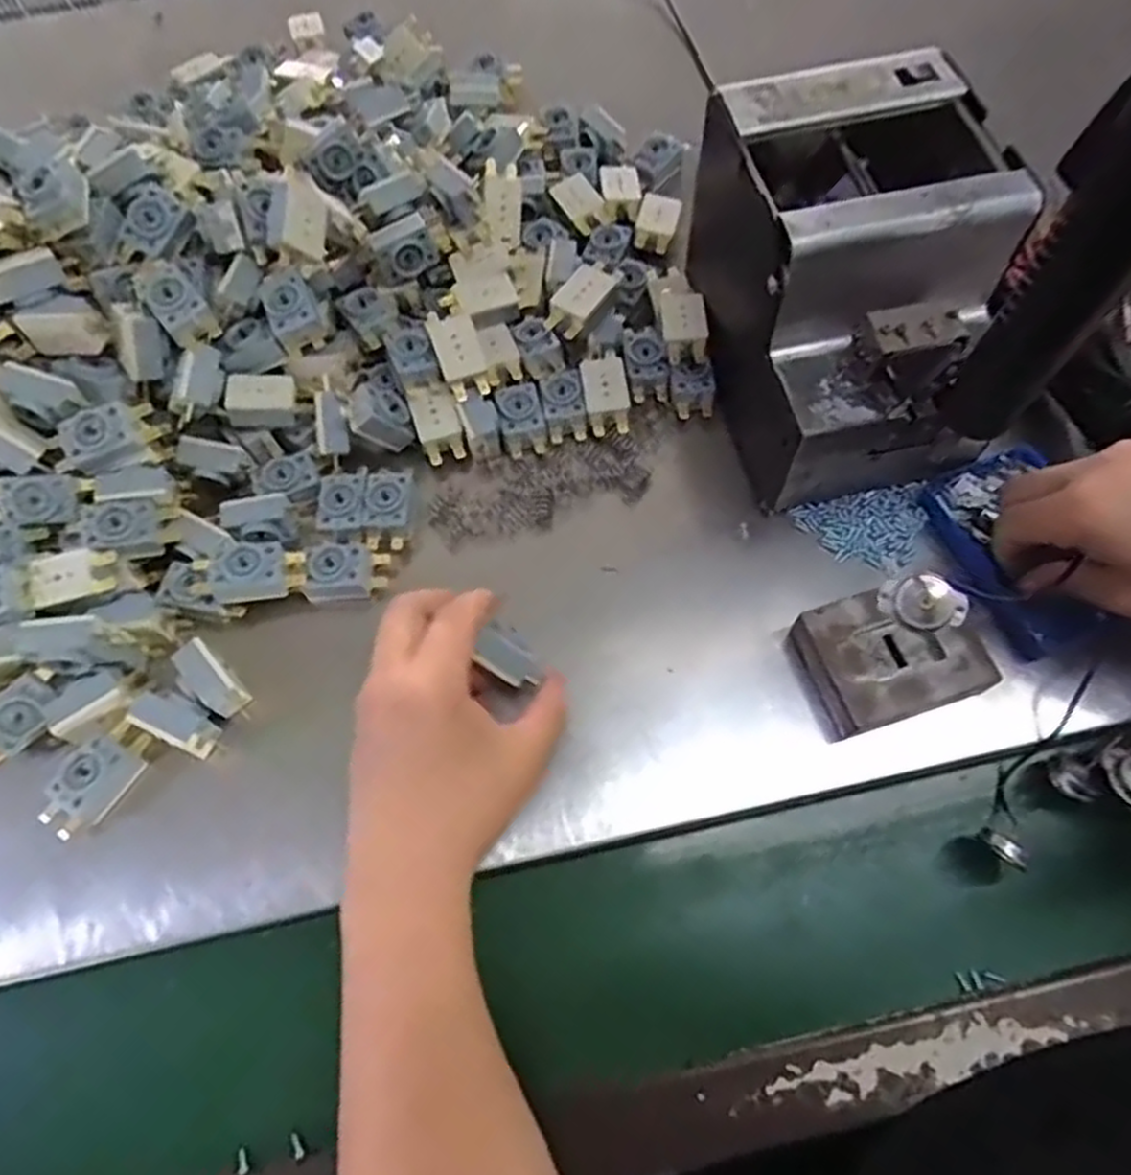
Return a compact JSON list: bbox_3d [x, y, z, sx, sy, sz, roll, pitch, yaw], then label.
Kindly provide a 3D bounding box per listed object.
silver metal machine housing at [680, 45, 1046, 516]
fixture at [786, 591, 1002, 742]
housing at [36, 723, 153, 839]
[{"bbox_3d":[0.152,-0.162,0.405,0.125,0.129,0.171,-17,67,-4],"label":"silver metal machine housing"},{"bbox_3d":[0.163,0.036,0.390,0.083,0.035,0.062,-18,67,-5],"label":"fixture"},{"bbox_3d":[-0.236,0.095,0.381,0.024,0.022,0.055,25,70,13],"label":"housing"}]

